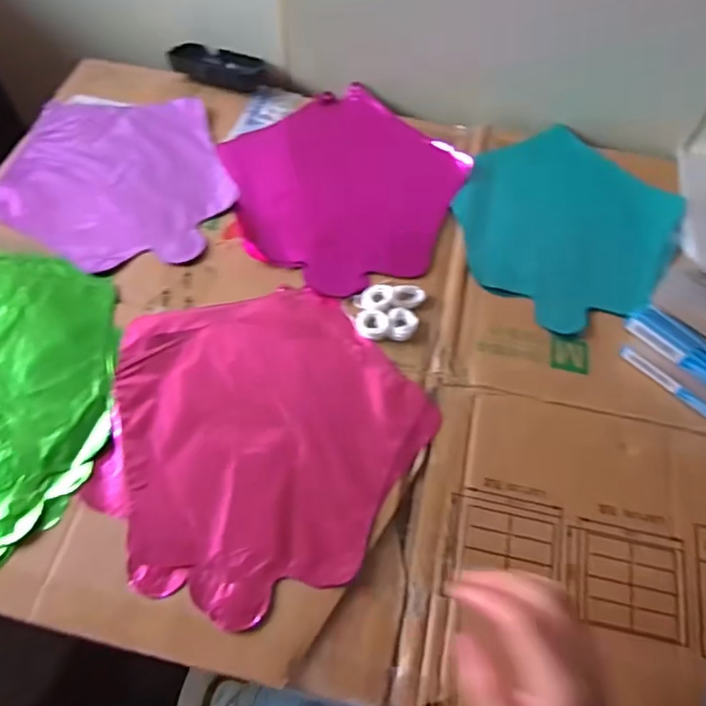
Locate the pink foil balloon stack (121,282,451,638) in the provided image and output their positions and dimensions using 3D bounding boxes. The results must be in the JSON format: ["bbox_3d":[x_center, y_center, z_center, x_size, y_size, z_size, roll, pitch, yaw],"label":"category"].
[{"bbox_3d":[-0.061,0.059,0.448,0.231,0.006,0.243,-14,63,-9],"label":"pink foil balloon stack"}]

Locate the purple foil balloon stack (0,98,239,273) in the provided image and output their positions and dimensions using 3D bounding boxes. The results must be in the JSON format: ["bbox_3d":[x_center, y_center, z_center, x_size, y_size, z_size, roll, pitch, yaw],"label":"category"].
[{"bbox_3d":[-0.238,-0.176,0.573,0.225,0.009,0.221,-4,62,-5],"label":"purple foil balloon stack"}]

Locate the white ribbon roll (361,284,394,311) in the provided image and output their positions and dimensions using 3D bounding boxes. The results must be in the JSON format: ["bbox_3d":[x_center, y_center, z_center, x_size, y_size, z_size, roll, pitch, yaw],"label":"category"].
[{"bbox_3d":[0.022,-0.050,0.509,0.027,0.009,0.027,1,62,-2],"label":"white ribbon roll"}]

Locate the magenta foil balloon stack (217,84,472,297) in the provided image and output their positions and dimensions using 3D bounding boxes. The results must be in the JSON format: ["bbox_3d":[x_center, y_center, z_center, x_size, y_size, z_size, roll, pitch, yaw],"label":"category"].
[{"bbox_3d":[-0.010,-0.173,0.576,0.240,0.004,0.232,41,68,18],"label":"magenta foil balloon stack"}]

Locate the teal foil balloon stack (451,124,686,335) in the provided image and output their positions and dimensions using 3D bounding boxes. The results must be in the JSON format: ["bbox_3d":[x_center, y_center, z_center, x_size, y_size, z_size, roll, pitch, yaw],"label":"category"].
[{"bbox_3d":[0.205,-0.129,0.557,0.201,0.011,0.214,36,66,16],"label":"teal foil balloon stack"}]

